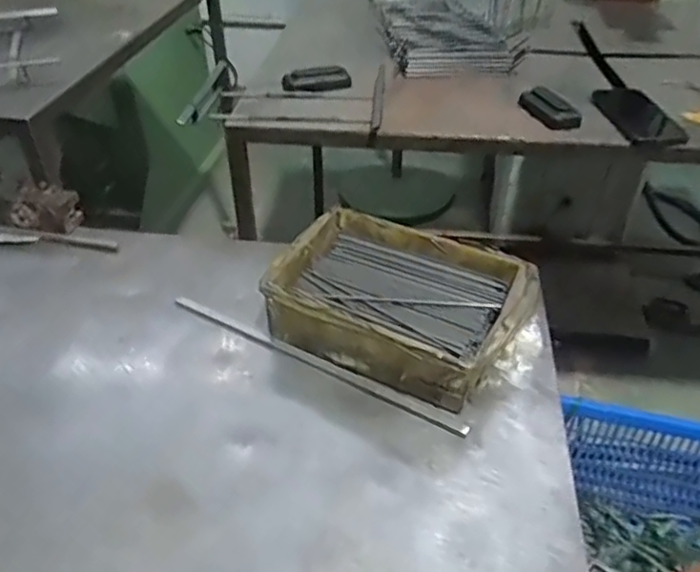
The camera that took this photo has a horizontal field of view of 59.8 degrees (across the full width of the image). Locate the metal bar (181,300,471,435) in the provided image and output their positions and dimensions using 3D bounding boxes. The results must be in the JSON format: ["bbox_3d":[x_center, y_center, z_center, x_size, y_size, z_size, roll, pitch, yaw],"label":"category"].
[{"bbox_3d":[-0.043,0.077,0.640,0.355,0.006,0.014,22,43,22],"label":"metal bar"}]

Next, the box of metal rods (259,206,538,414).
[{"bbox_3d":[0.051,0.014,0.653,0.259,0.078,0.184,22,43,22],"label":"box of metal rods"}]

